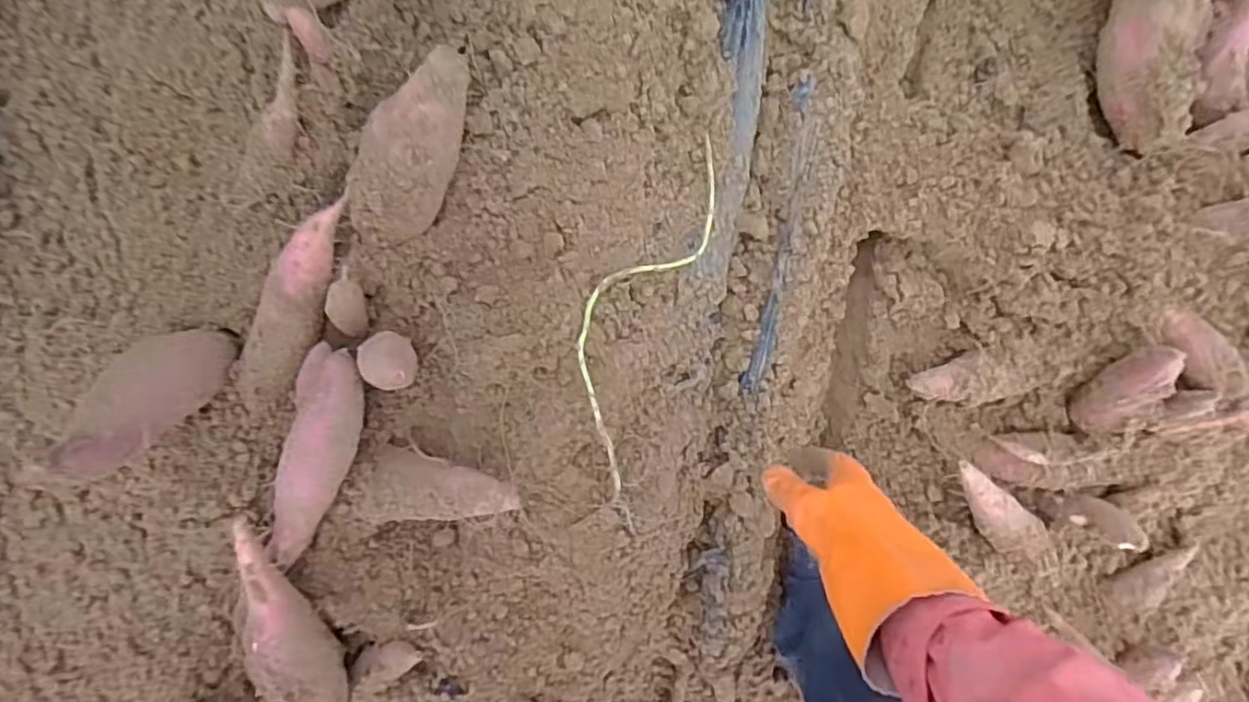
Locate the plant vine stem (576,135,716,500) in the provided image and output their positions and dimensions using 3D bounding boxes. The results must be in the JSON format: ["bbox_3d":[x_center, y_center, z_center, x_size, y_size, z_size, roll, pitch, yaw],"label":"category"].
[{"bbox_3d":[0.020,-0.043,0.661,0.112,0.046,0.378,25,77,-8],"label":"plant vine stem"}]

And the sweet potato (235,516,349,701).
[{"bbox_3d":[-0.309,0.260,0.595,0.064,0.072,0.234,-17,96,-5],"label":"sweet potato"}]

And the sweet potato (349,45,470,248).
[{"bbox_3d":[-0.190,-0.179,0.566,0.084,0.059,0.190,31,122,-8],"label":"sweet potato"}]

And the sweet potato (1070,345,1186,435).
[{"bbox_3d":[0.519,0.037,0.666,0.041,0.145,0.054,-6,55,-5],"label":"sweet potato"}]

